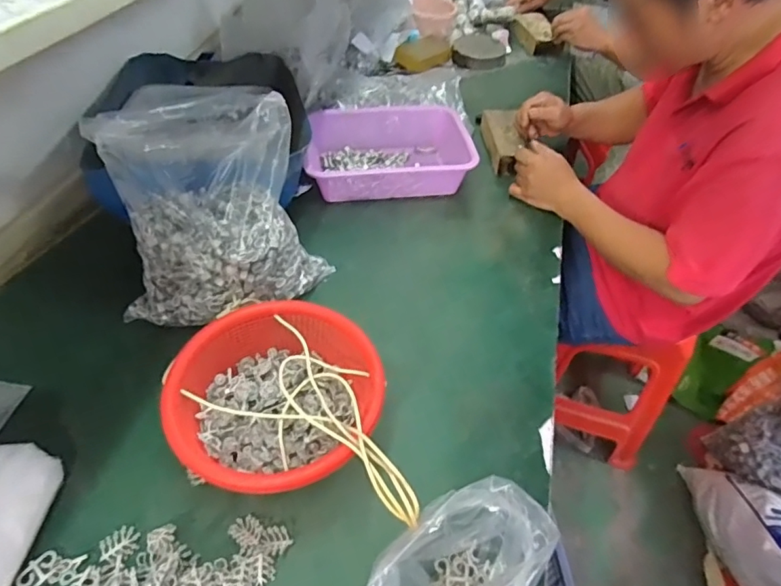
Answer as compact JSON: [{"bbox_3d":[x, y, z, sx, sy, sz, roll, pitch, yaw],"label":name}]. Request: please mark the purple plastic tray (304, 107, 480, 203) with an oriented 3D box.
[{"bbox_3d":[0.001,-0.264,0.944,0.295,0.089,0.206,-5,49,-8],"label":"purple plastic tray"}]

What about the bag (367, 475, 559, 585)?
[{"bbox_3d":[0.050,0.246,0.422,0.100,0.135,0.164,32,53,23],"label":"bag"}]

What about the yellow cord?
[{"bbox_3d":[-0.075,0.130,0.501,0.160,0.088,0.298,-33,34,-29],"label":"yellow cord"}]

